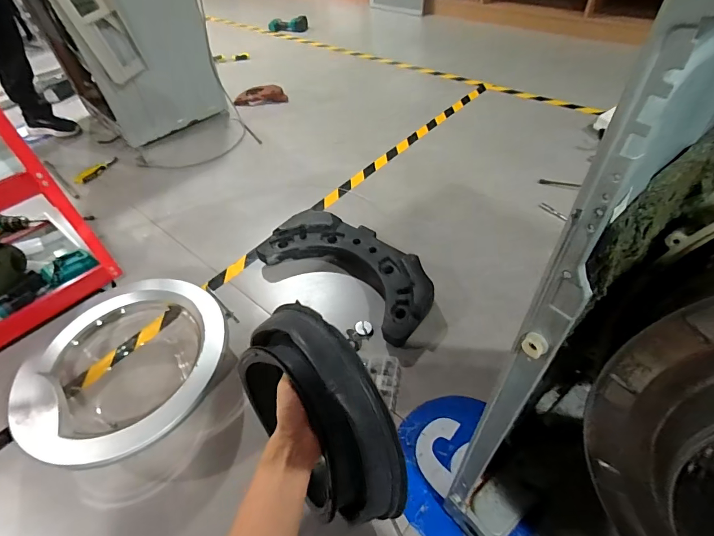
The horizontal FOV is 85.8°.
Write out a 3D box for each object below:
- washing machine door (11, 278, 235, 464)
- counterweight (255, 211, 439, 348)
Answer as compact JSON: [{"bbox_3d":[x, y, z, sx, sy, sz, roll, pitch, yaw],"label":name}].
[{"bbox_3d":[-0.521,0.221,0.881,0.458,0.175,0.413,16,52,18],"label":"washing machine door"},{"bbox_3d":[-0.015,-0.006,1.106,0.521,0.086,0.261,29,56,27],"label":"counterweight"}]

